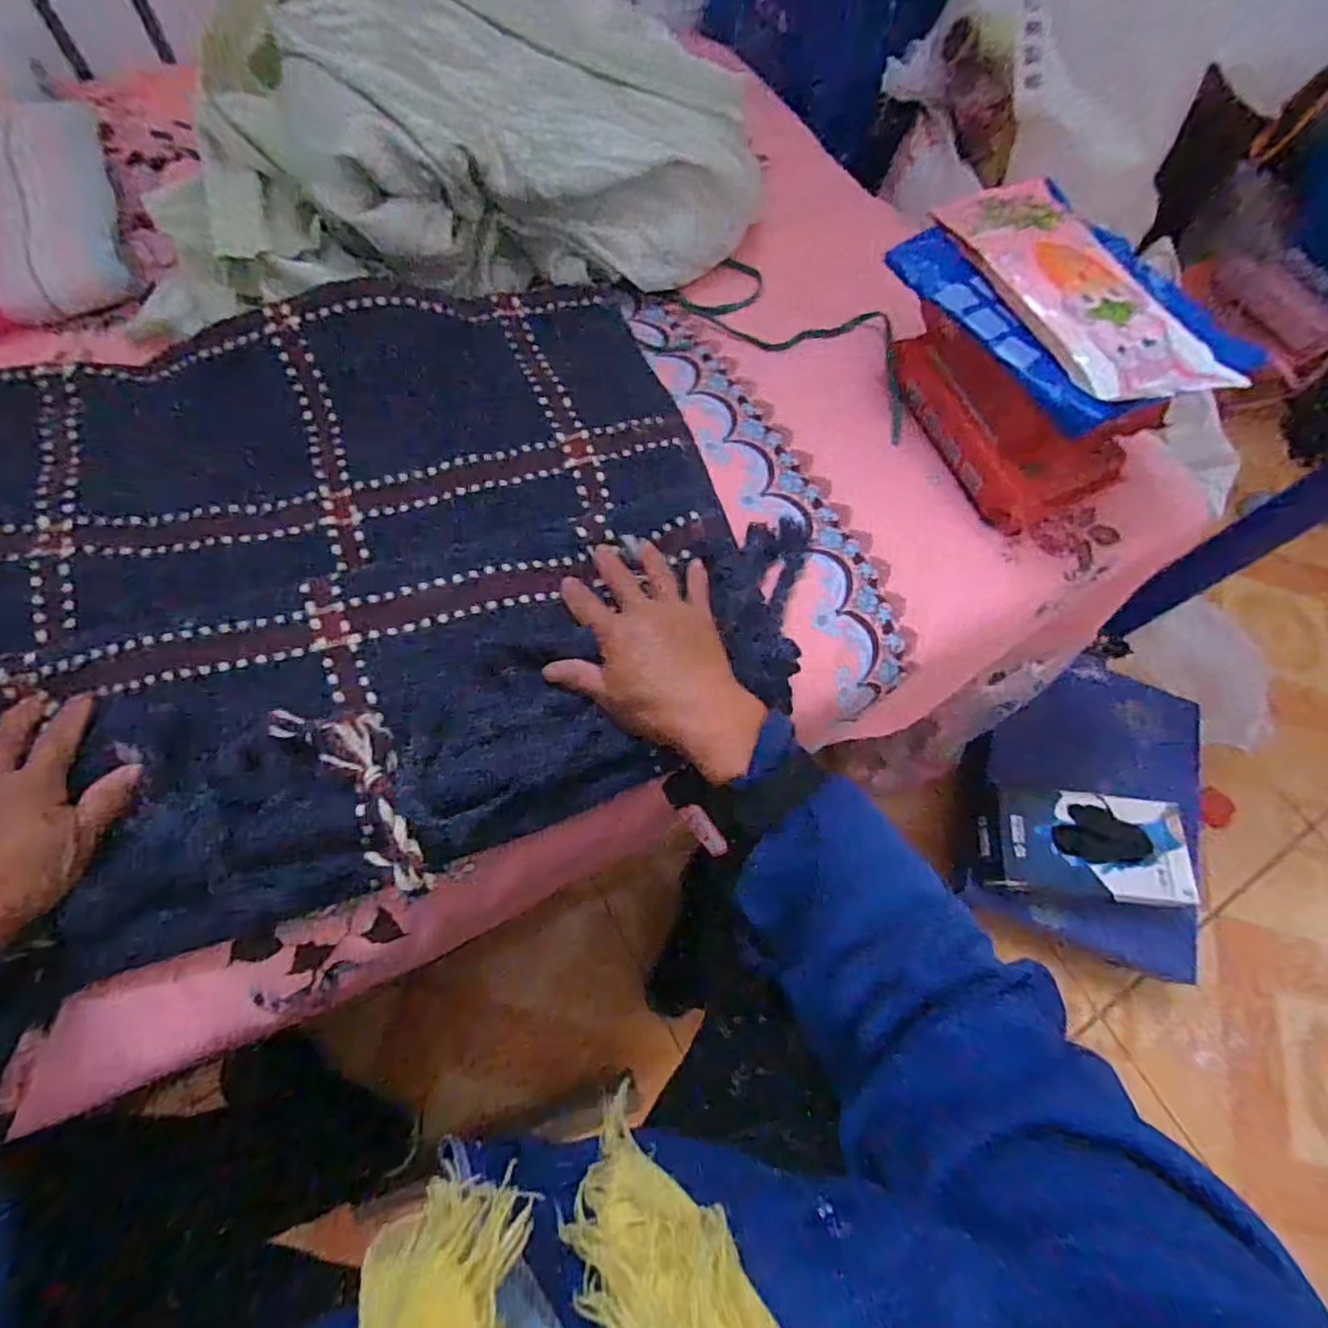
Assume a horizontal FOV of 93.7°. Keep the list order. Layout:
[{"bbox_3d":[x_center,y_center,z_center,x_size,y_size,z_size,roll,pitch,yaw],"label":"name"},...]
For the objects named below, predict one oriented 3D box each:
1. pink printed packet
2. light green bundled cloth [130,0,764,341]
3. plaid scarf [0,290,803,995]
[{"bbox_3d":[0.309,-0.287,0.467,0.109,0.017,0.248,-18,71,-14],"label":"pink printed packet"},{"bbox_3d":[-0.181,-0.441,0.541,0.536,0.146,0.267,-5,65,-7],"label":"light green bundled cloth"},{"bbox_3d":[-0.237,-0.075,0.442,0.584,0.055,0.458,-15,69,-8],"label":"plaid scarf"}]

